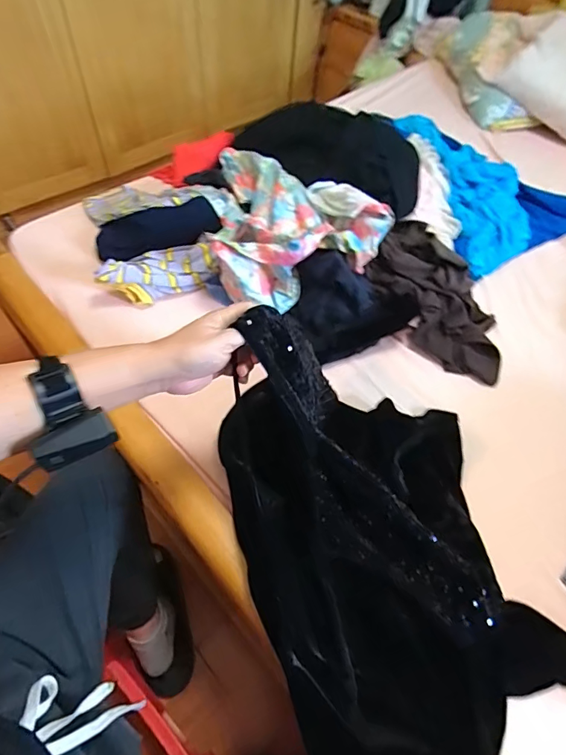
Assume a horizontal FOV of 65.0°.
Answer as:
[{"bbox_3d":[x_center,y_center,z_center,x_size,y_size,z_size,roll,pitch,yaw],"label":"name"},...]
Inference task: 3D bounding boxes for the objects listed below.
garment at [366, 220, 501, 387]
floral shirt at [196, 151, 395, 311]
[{"bbox_3d":[0.313,-0.153,0.870,0.169,0.095,0.350,-28,84,-21],"label":"garment"},{"bbox_3d":[-0.024,-0.356,0.913,0.295,0.143,0.436,-18,60,-16],"label":"floral shirt"}]

